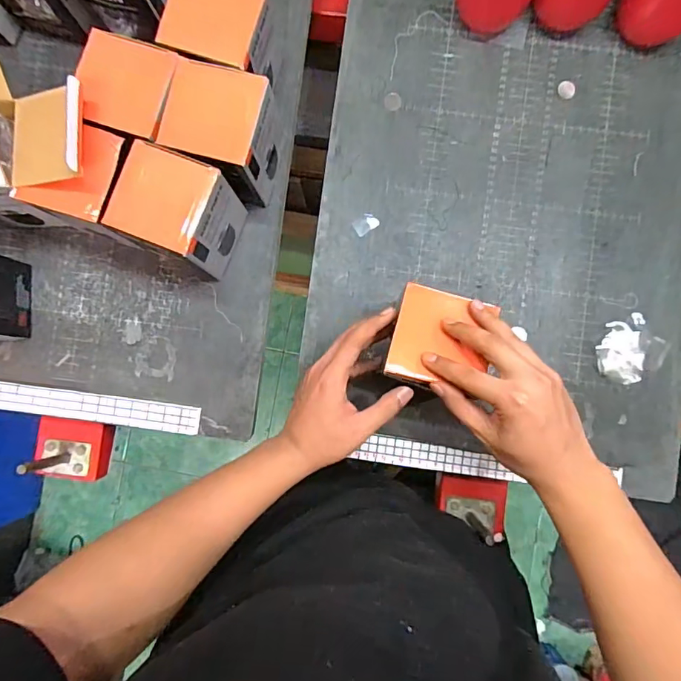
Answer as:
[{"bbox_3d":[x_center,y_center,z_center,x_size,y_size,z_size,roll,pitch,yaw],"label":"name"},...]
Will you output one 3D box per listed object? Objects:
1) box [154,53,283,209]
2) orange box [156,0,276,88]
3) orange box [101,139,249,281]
[{"bbox_3d":[-0.120,-0.216,0.515,0.093,0.124,0.085,15,88,2],"label":"box"},{"bbox_3d":[-0.123,-0.314,0.523,0.094,0.120,0.088,17,88,2],"label":"orange box"},{"bbox_3d":[-0.169,-0.134,0.520,0.099,0.121,0.092,22,88,2],"label":"orange box"}]

